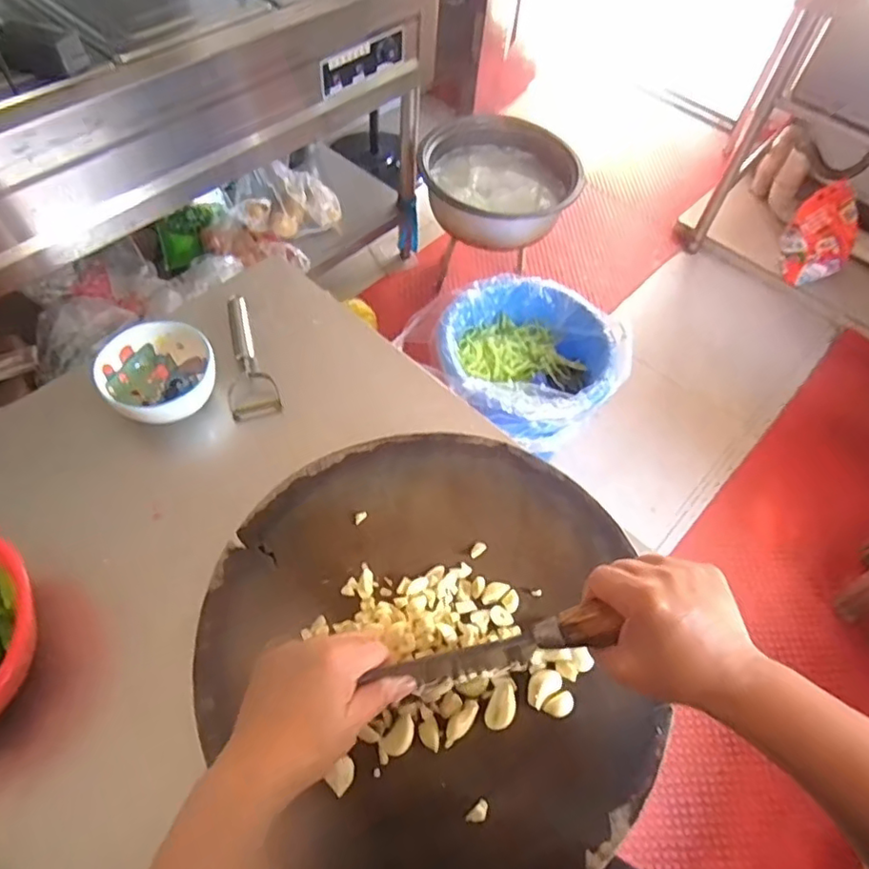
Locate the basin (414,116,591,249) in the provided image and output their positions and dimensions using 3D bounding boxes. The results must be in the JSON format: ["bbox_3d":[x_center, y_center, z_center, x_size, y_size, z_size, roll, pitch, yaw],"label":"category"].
[{"bbox_3d":[0.161,-0.688,1.629,0.408,0.203,0.408,2,57,-4],"label":"basin"}]

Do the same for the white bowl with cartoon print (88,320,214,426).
[{"bbox_3d":[-0.290,-0.068,0.630,0.108,0.050,0.099,-26,63,-20],"label":"white bowl with cartoon print"}]

